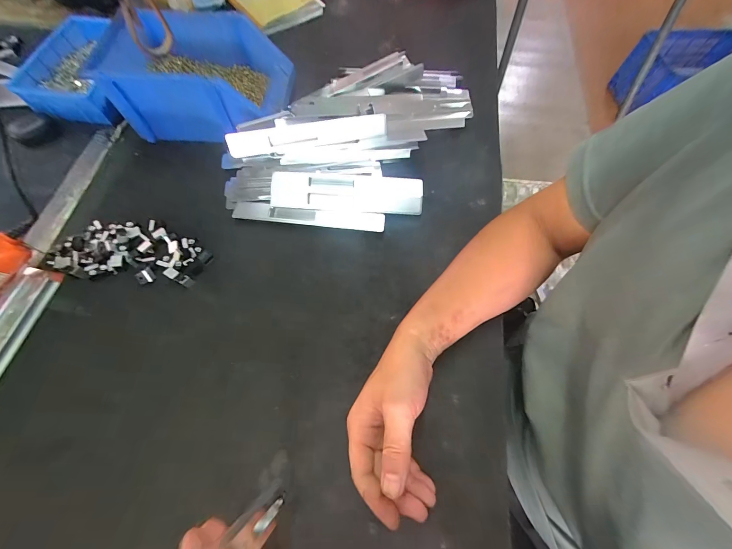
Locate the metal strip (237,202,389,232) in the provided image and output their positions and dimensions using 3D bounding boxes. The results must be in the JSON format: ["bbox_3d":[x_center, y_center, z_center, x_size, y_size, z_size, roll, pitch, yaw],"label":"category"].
[{"bbox_3d":[-0.079,-0.080,0.432,0.209,0.008,0.030,5,66,1],"label":"metal strip"}]

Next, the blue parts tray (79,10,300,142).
[{"bbox_3d":[-0.249,-0.299,0.475,0.247,0.105,0.153,3,66,0],"label":"blue parts tray"}]

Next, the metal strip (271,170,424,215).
[{"bbox_3d":[-0.026,-0.116,0.437,0.210,0.007,0.052,3,85,-2],"label":"metal strip"}]

